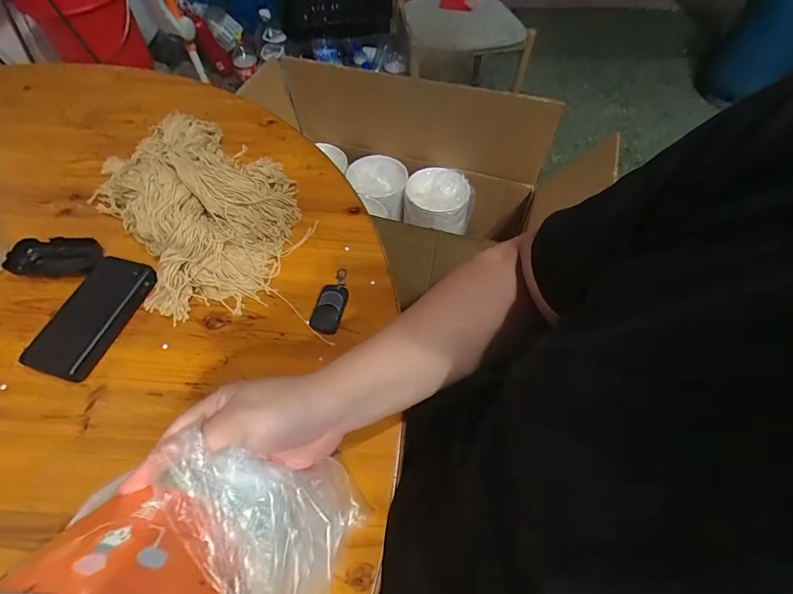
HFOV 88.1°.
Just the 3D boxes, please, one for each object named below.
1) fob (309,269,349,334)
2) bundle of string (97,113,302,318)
[{"bbox_3d":[-0.079,0.000,0.506,0.036,0.016,0.091,10,58,5],"label":"fob"},{"bbox_3d":[-0.273,-0.151,0.561,0.240,0.087,0.355,-32,64,-19],"label":"bundle of string"}]

